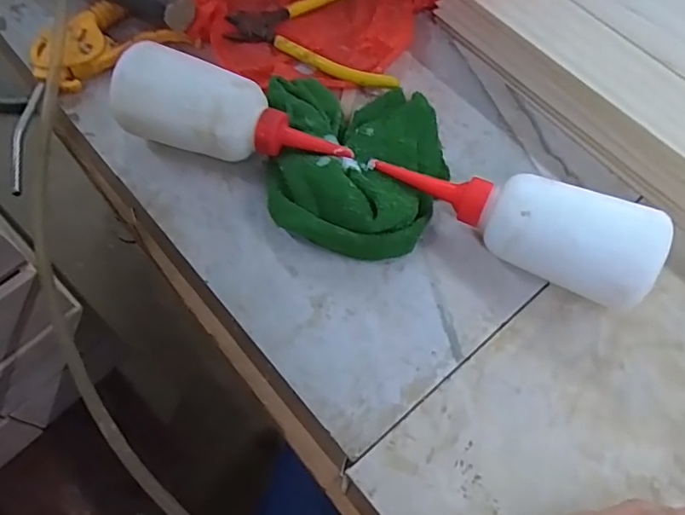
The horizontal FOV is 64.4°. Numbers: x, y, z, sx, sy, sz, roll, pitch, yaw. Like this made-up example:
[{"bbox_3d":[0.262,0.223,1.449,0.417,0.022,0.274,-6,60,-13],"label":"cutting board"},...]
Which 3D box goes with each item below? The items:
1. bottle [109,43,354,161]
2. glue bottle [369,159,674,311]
[{"bbox_3d":[-0.077,-0.089,0.365,0.166,0.061,0.051,19,65,8],"label":"bottle"},{"bbox_3d":[0.099,-0.021,0.333,0.176,0.063,0.050,23,65,10],"label":"glue bottle"}]

